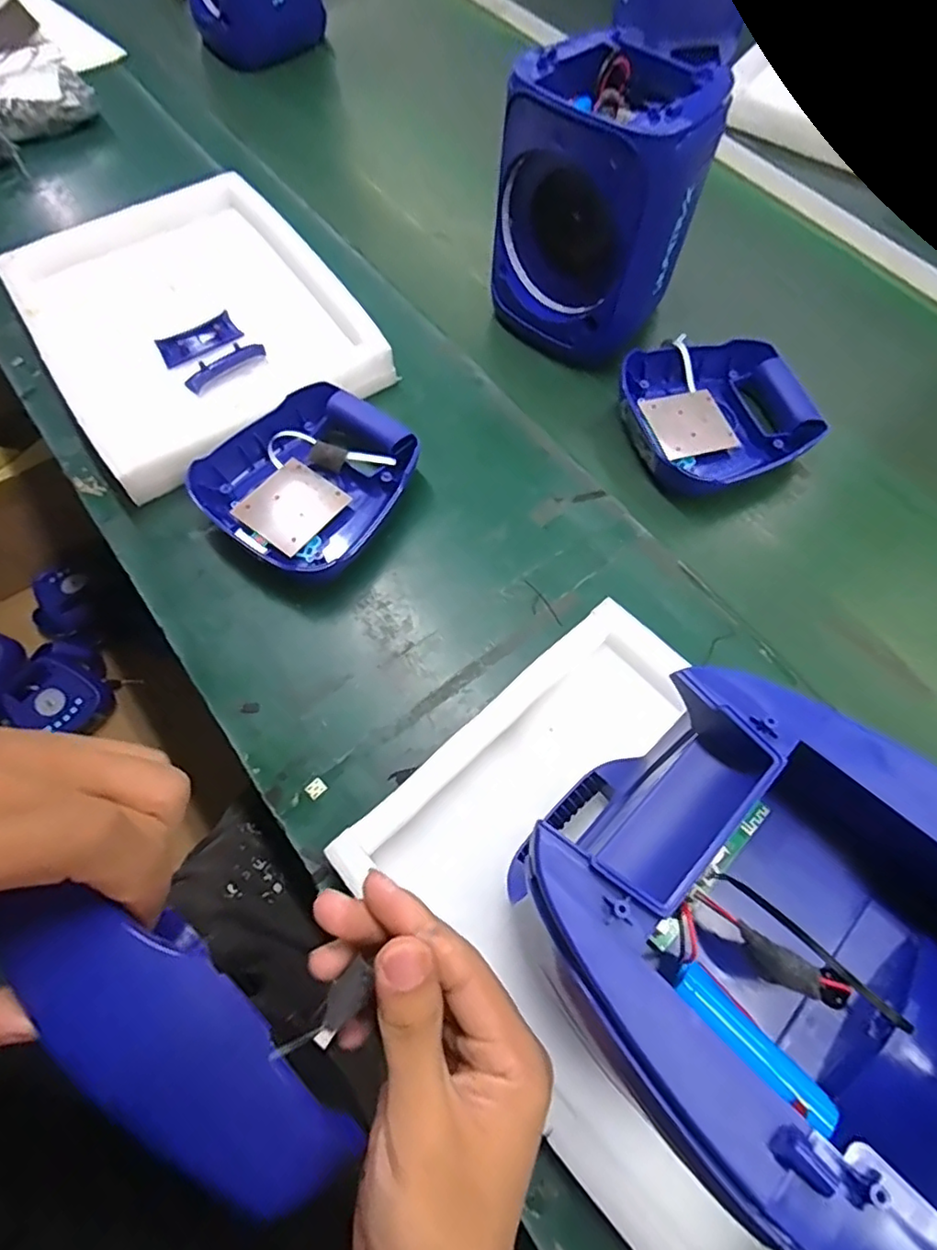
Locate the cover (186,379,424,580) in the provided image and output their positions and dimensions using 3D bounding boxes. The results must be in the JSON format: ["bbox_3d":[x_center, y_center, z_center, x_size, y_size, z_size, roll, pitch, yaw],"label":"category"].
[{"bbox_3d":[-0.138,-0.134,0.551,0.155,0.045,0.185,37,70,14],"label":"cover"}]

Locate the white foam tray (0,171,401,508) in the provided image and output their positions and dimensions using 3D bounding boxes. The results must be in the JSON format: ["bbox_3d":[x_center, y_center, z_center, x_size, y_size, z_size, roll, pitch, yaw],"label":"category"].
[{"bbox_3d":[-0.291,-0.323,0.634,0.291,0.042,0.372,-31,71,-14],"label":"white foam tray"}]

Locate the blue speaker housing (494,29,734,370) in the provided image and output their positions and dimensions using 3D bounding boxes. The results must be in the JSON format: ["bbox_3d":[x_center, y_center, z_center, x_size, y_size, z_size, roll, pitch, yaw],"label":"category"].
[{"bbox_3d":[0.130,-0.404,0.586,0.156,0.198,0.167,41,71,15],"label":"blue speaker housing"}]

